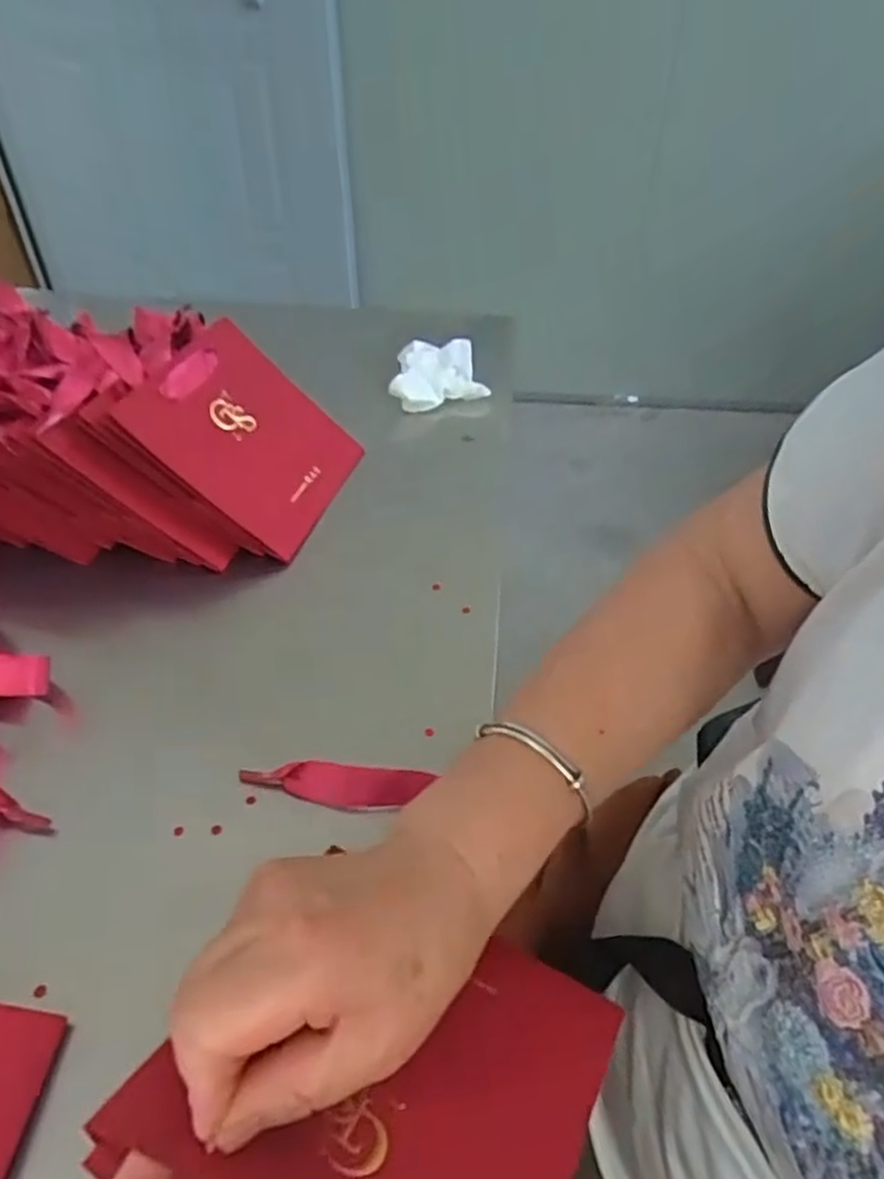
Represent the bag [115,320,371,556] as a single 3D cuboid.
[{"bbox_3d":[-0.131,-0.107,0.522,0.013,0.139,0.127,-22,31,46],"label":"bag"}]

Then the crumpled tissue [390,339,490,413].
[{"bbox_3d":[-0.005,-0.192,0.656,0.080,0.026,0.092,-5,43,-5],"label":"crumpled tissue"}]

